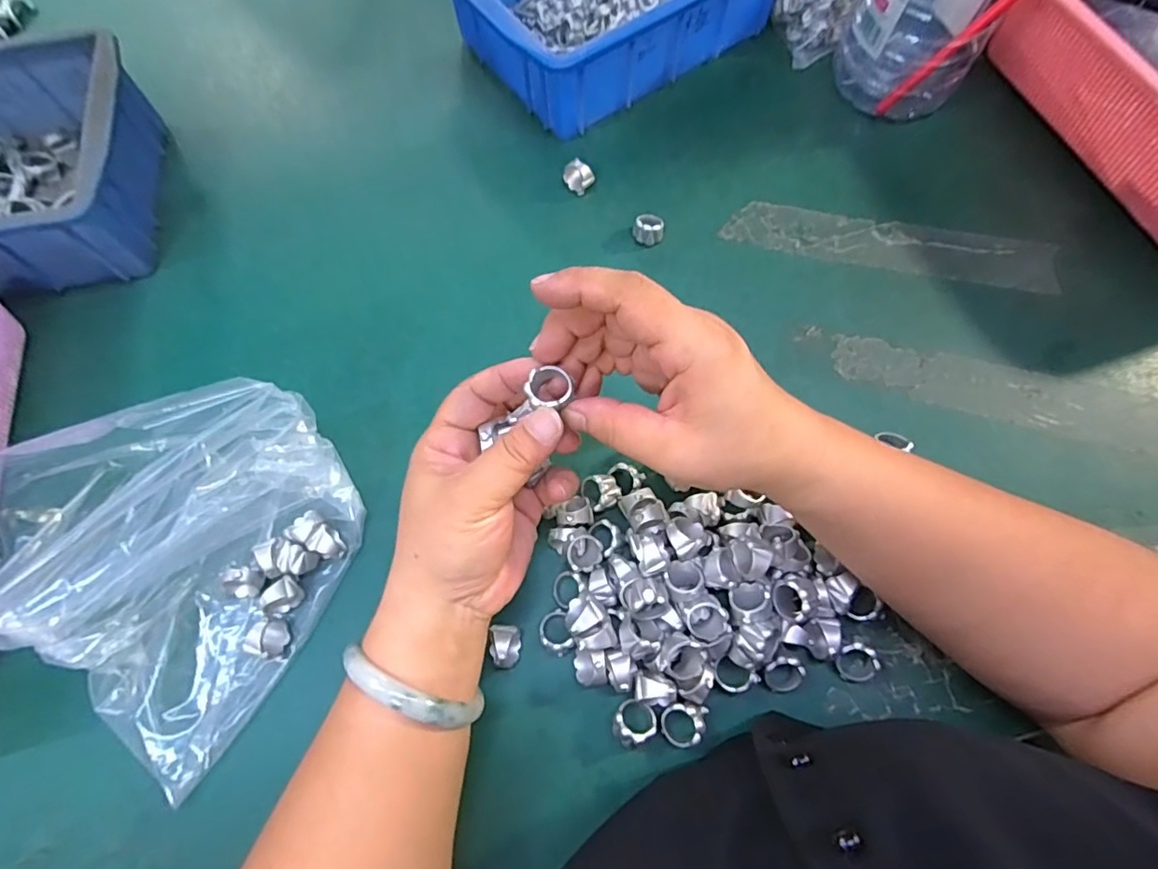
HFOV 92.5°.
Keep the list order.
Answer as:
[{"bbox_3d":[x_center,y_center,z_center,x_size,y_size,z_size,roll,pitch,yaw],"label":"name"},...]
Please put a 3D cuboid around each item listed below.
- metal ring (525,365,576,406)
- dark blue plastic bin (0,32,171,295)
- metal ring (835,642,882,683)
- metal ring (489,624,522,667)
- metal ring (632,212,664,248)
[{"bbox_3d":[-0.013,-0.021,0.249,0.019,0.006,0.018,0,70,0],"label":"metal ring"},{"bbox_3d":[-0.442,-0.183,0.392,0.249,0.060,0.178,-9,70,-3],"label":"dark blue plastic bin"},{"bbox_3d":[0.148,0.122,0.295,0.020,0.004,0.022,6,104,24],"label":"metal ring"},{"bbox_3d":[-0.039,0.113,0.298,0.014,0.023,0.021,-9,70,-3],"label":"metal ring"},{"bbox_3d":[0.051,-0.150,0.405,0.021,0.013,0.020,0,70,0],"label":"metal ring"}]

